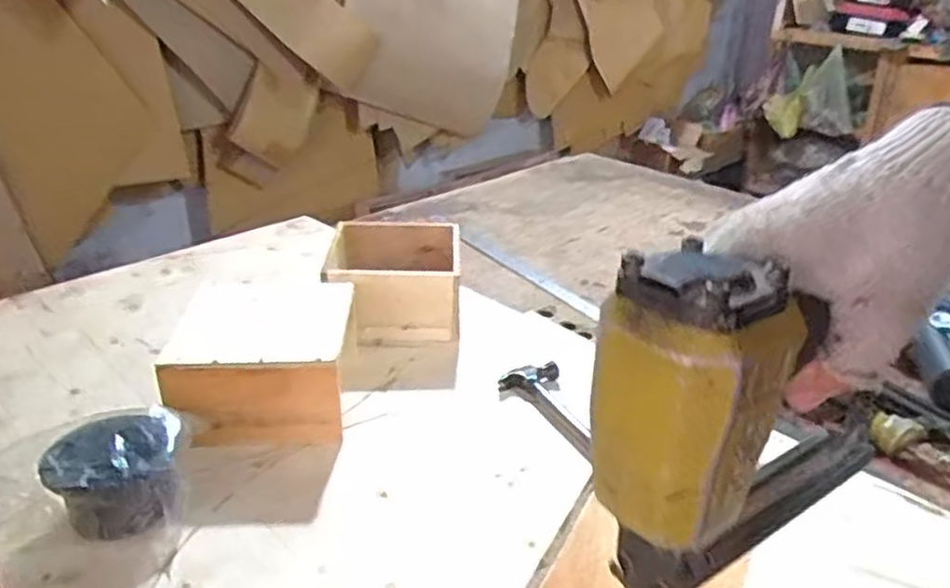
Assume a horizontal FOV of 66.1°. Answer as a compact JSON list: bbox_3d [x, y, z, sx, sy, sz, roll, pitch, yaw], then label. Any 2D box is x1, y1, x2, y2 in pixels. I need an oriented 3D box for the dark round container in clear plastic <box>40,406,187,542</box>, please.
[{"bbox_3d":[-0.304,0.156,0.622,0.101,0.076,0.103,-8,29,-15],"label":"dark round container in clear plastic"}]

